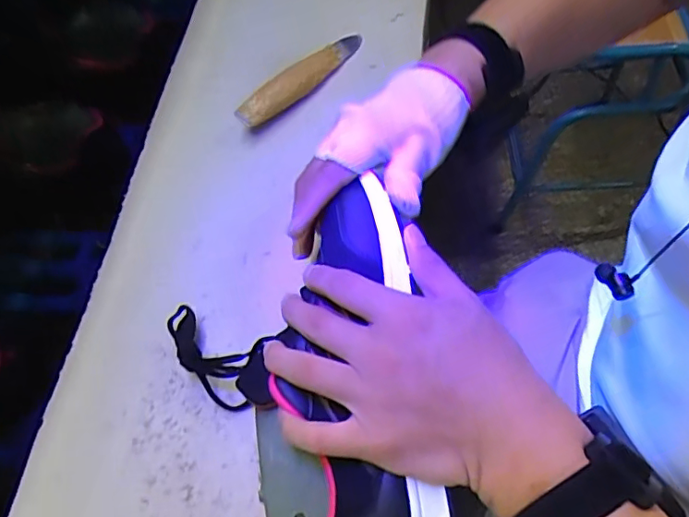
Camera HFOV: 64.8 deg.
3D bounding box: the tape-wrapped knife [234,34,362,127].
[{"bbox_3d":[-0.039,-0.185,0.544,0.025,0.026,0.166,38,69,22],"label":"tape-wrapped knife"}]

